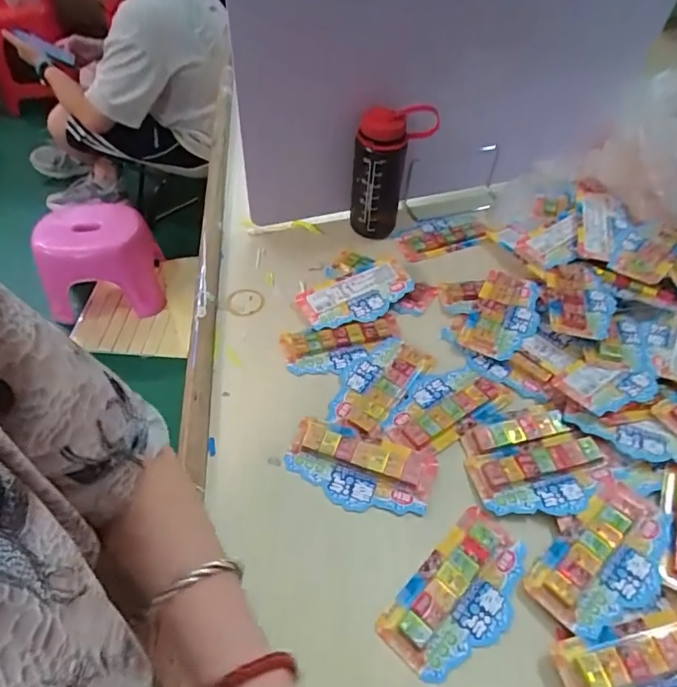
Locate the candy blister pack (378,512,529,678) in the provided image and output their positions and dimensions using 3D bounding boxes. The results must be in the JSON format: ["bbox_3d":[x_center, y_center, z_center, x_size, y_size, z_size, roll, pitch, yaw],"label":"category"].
[{"bbox_3d":[0.105,0.214,0.433,0.077,0.016,0.143,37,61,27],"label":"candy blister pack"}]

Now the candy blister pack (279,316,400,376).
[{"bbox_3d":[0.007,0.005,0.605,0.142,0.013,0.066,-11,52,-6],"label":"candy blister pack"}]

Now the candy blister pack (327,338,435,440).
[{"bbox_3d":[0.043,0.043,0.574,0.075,0.012,0.134,27,57,22],"label":"candy blister pack"}]

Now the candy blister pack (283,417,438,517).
[{"bbox_3d":[0.019,0.121,0.501,0.143,0.010,0.077,15,54,14],"label":"candy blister pack"}]

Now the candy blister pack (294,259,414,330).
[{"bbox_3d":[0.023,-0.063,0.649,0.142,0.016,0.078,-20,53,-13],"label":"candy blister pack"}]

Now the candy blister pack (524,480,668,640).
[{"bbox_3d":[0.236,0.187,0.441,0.140,0.009,0.081,-33,57,-22],"label":"candy blister pack"}]

